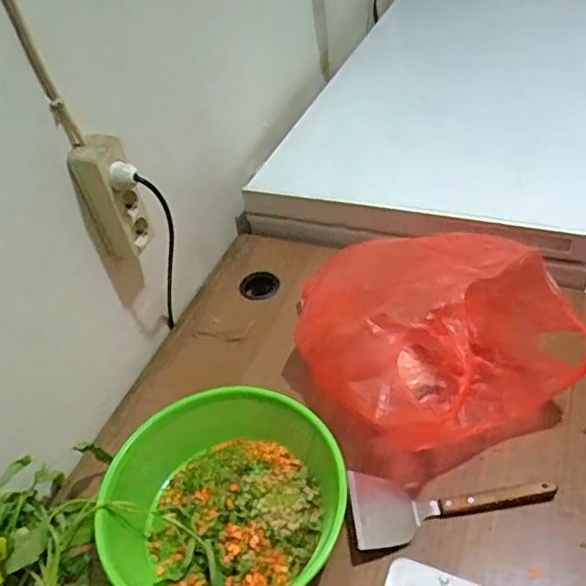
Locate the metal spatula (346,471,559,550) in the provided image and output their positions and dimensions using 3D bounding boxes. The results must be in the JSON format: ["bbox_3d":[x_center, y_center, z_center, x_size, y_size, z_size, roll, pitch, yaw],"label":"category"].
[{"bbox_3d":[0.178,0.233,0.684,0.223,0.029,0.079,-8,44,-1],"label":"metal spatula"}]

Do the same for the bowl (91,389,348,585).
[{"bbox_3d":[-0.080,0.240,0.685,0.250,0.080,0.265,8,46,15],"label":"bowl"}]

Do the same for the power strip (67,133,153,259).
[{"bbox_3d":[-0.229,-0.119,0.755,0.053,0.161,0.056,7,46,18],"label":"power strip"}]

